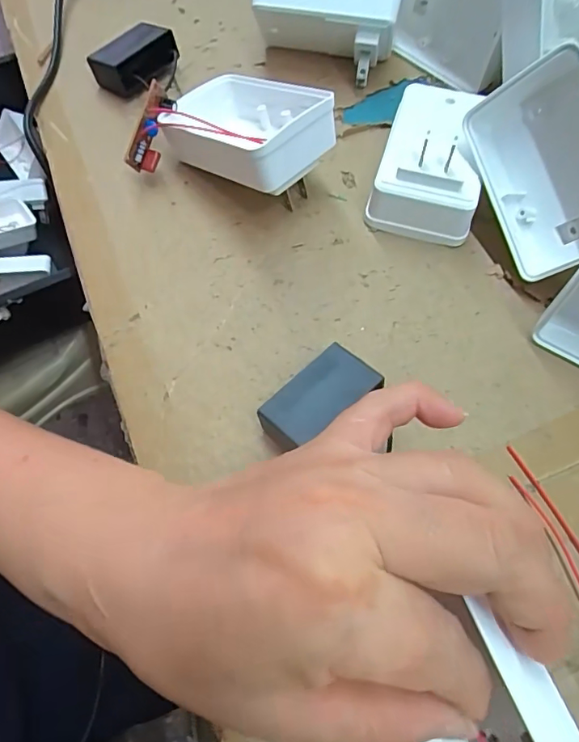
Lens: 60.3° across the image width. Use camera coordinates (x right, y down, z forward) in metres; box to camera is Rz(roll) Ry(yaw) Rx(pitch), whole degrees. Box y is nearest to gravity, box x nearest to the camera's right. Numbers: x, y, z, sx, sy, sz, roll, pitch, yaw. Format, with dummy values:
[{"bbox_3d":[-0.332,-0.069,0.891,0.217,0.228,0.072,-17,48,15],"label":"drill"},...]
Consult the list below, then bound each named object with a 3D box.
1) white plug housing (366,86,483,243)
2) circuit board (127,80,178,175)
[{"bbox_3d":[0.077,-0.115,0.265,0.054,0.040,0.086,16,66,7],"label":"white plug housing"},{"bbox_3d":[-0.074,-0.130,0.269,0.013,0.015,0.044,22,100,10],"label":"circuit board"}]

